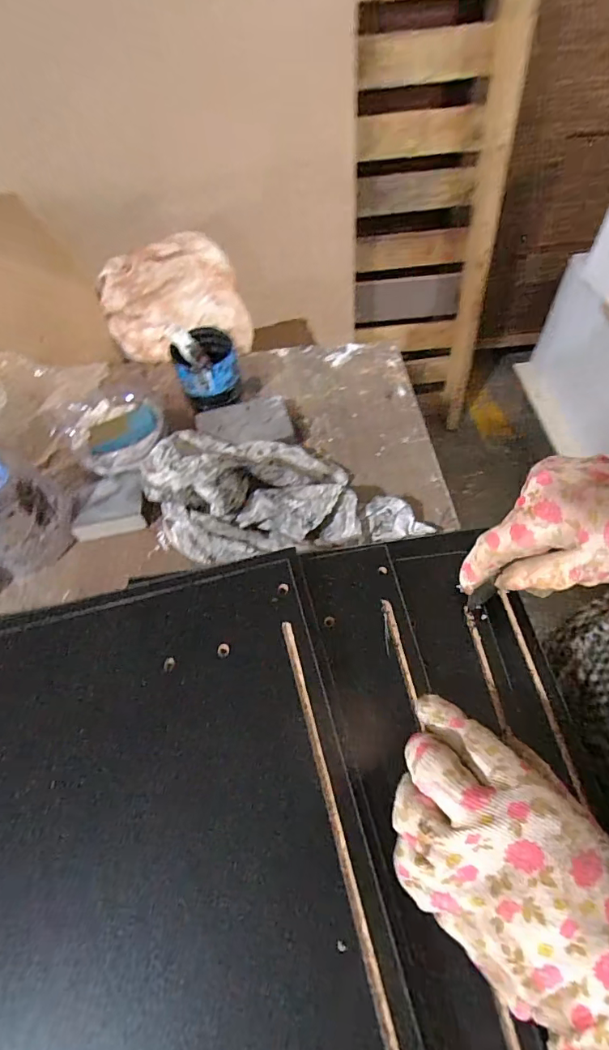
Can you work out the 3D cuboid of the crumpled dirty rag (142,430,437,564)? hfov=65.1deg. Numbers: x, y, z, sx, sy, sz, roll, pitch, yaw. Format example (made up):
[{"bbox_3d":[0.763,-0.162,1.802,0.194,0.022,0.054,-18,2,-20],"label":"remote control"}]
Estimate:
[{"bbox_3d":[-0.023,-0.043,0.441,0.250,0.098,0.143,-7,60,0],"label":"crumpled dirty rag"}]

